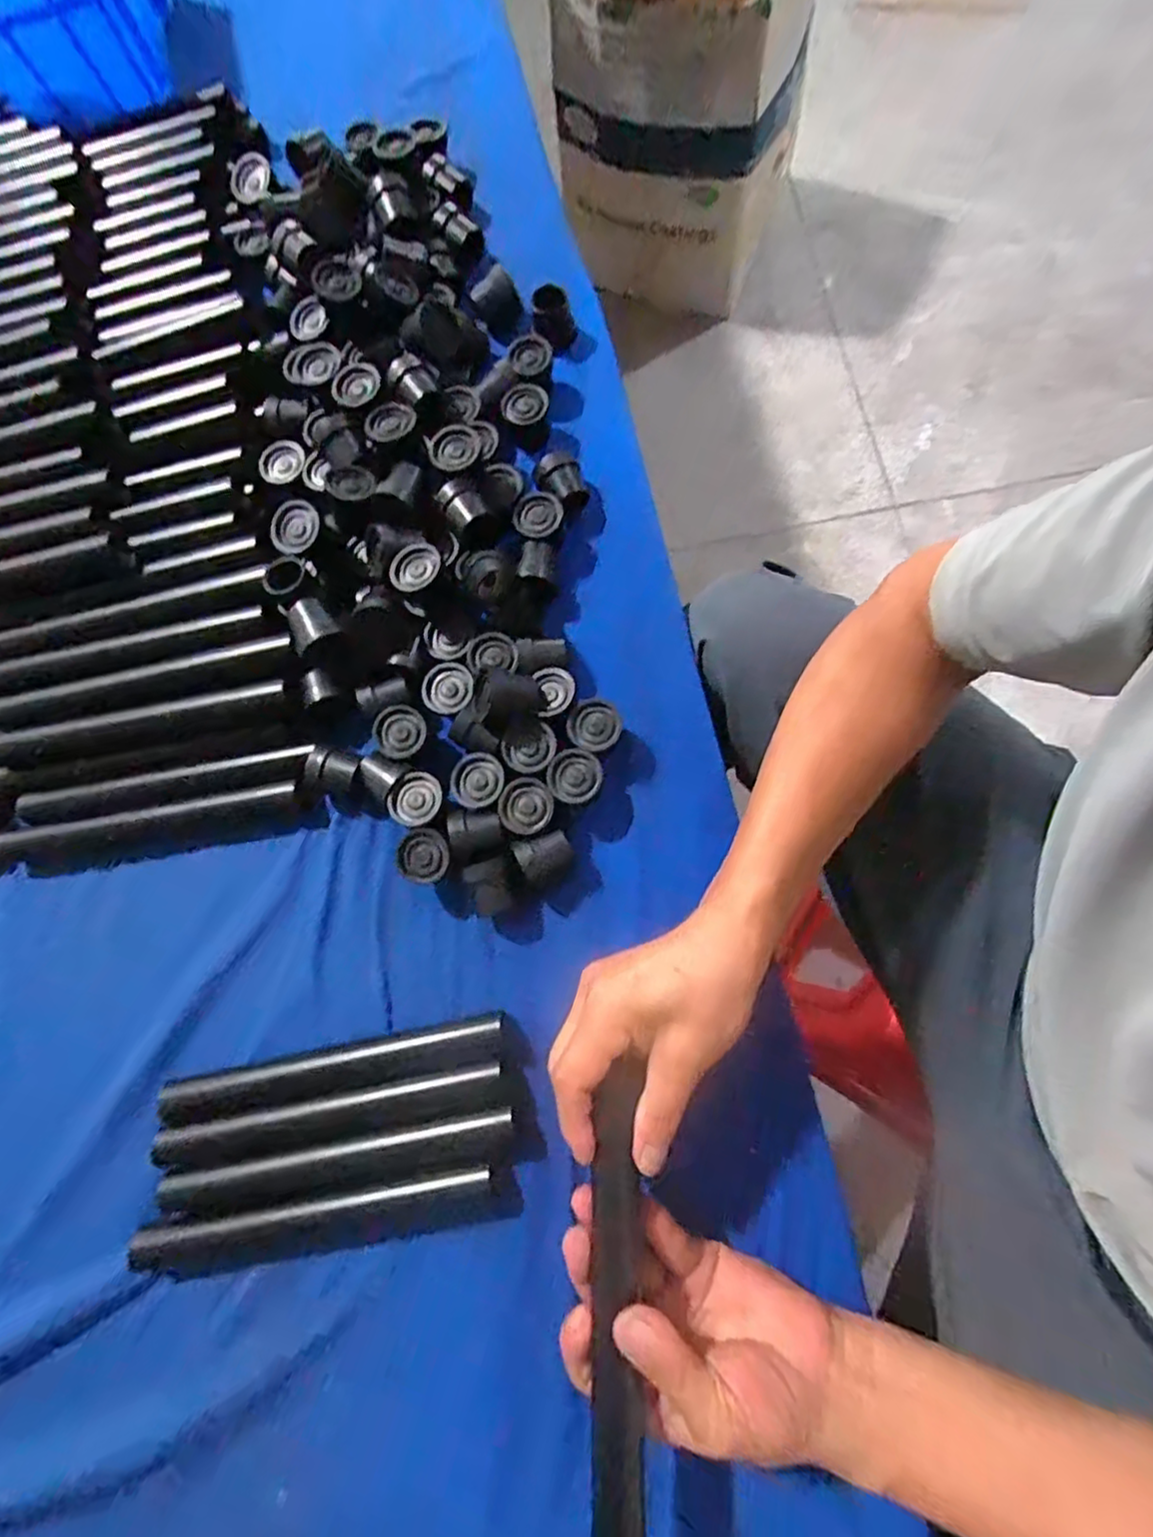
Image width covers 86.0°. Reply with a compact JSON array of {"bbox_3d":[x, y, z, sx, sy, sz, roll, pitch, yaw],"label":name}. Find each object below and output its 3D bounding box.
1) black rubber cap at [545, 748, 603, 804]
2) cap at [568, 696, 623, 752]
[{"bbox_3d":[-0.001,0.006,0.405,0.035,0.025,0.034,-1,76,5],"label":"black rubber cap"},{"bbox_3d":[0.011,-0.027,0.410,0.032,0.021,0.035,-1,76,5],"label":"cap"}]

